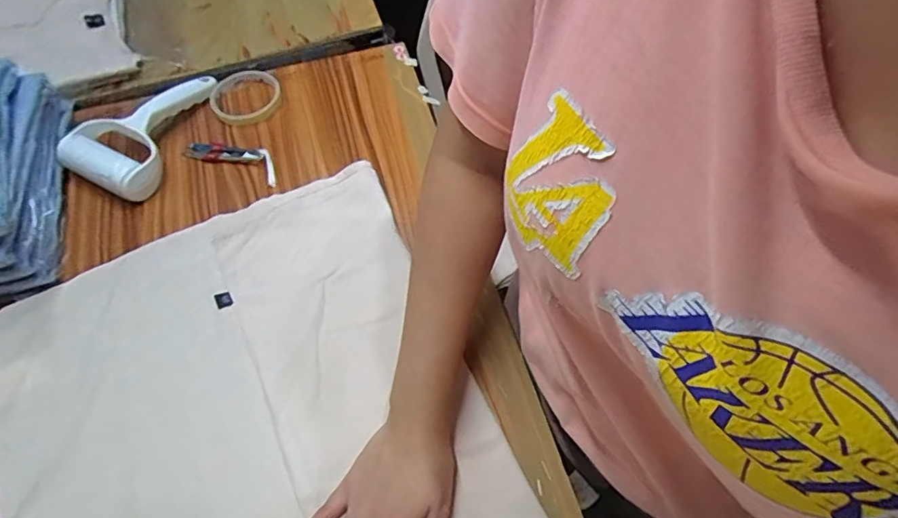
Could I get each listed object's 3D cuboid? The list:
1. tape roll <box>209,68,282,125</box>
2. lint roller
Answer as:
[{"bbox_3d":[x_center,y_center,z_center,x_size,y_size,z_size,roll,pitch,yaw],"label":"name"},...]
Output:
[{"bbox_3d":[-0.256,-0.205,0.672,0.087,0.013,0.091,-1,57,2],"label":"tape roll"},{"bbox_3d":[-0.348,-0.158,0.631,0.114,0.043,0.191,23,61,17],"label":"lint roller"}]

